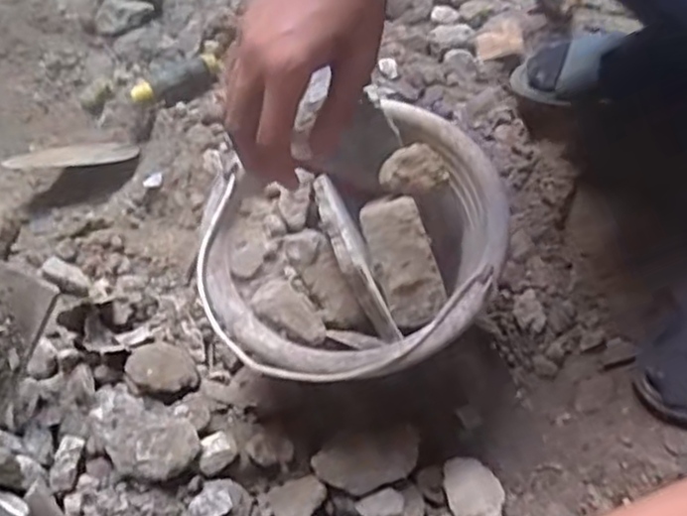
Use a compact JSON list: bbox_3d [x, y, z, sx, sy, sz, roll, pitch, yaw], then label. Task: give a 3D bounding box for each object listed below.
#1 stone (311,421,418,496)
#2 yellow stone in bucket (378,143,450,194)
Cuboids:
[{"bbox_3d":[0.021,0.170,0.596,0.091,0.032,0.056,-19,66,-5],"label":"stone"},{"bbox_3d":[0.059,-0.076,0.587,0.056,0.023,0.034,-2,65,3],"label":"yellow stone in bucket"}]

